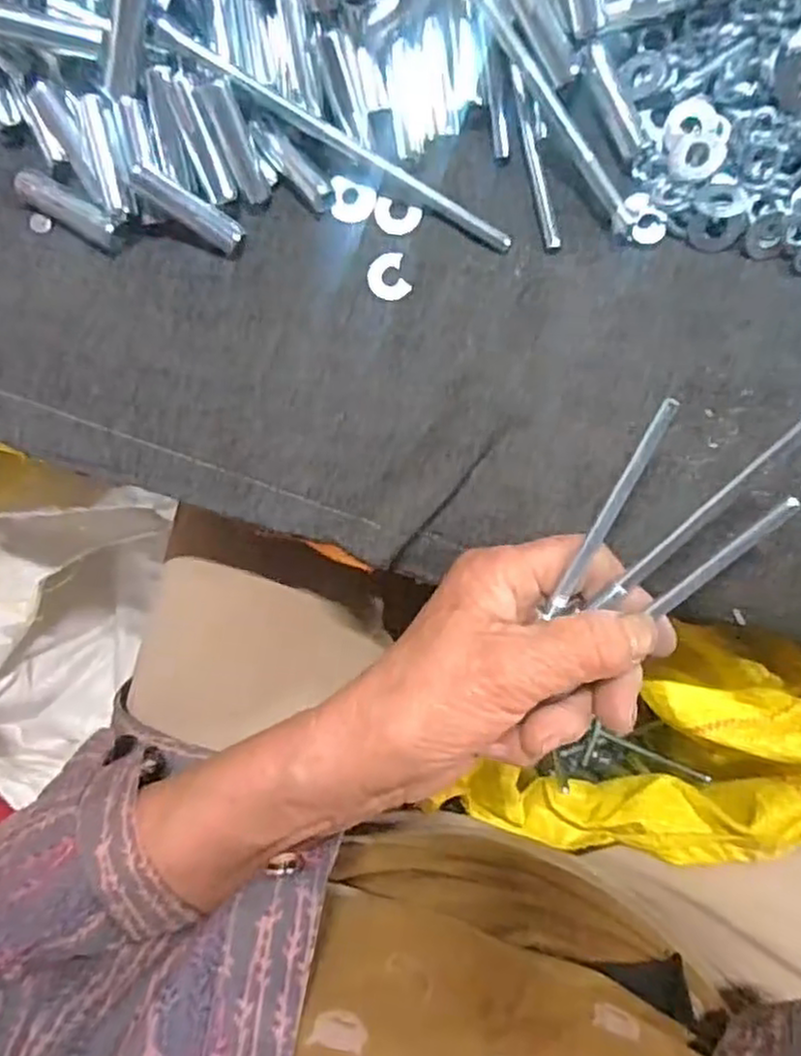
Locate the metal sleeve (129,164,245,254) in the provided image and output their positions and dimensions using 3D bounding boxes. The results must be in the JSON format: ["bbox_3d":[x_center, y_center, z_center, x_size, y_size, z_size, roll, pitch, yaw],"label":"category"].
[{"bbox_3d":[-0.082,-0.122,0.276,0.044,0.009,0.012,30,98,-19],"label":"metal sleeve"}]

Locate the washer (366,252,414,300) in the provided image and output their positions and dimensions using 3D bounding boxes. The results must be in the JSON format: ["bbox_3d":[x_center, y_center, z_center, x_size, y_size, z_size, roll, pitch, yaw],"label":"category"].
[{"bbox_3d":[-0.005,-0.098,0.282,0.015,0.004,0.019,-19,92,4],"label":"washer"}]

